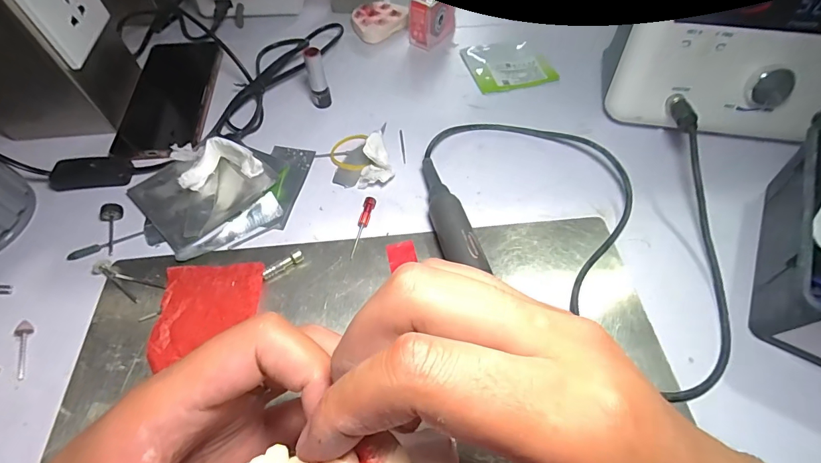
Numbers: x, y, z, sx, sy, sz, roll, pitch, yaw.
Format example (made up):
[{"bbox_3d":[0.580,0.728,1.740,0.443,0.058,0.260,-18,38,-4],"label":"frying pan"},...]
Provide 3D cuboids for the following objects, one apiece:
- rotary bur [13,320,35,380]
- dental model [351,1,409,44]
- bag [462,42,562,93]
[{"bbox_3d":[-0.269,0.082,0.272,0.006,0.008,0.040,-10,72,-6],"label":"rotary bur"},{"bbox_3d":[-0.038,-0.259,0.482,0.068,0.016,0.055,-31,62,-18],"label":"dental model"},{"bbox_3d":[0.110,-0.191,0.447,0.088,0.006,0.082,-12,58,-7],"label":"bag"}]

